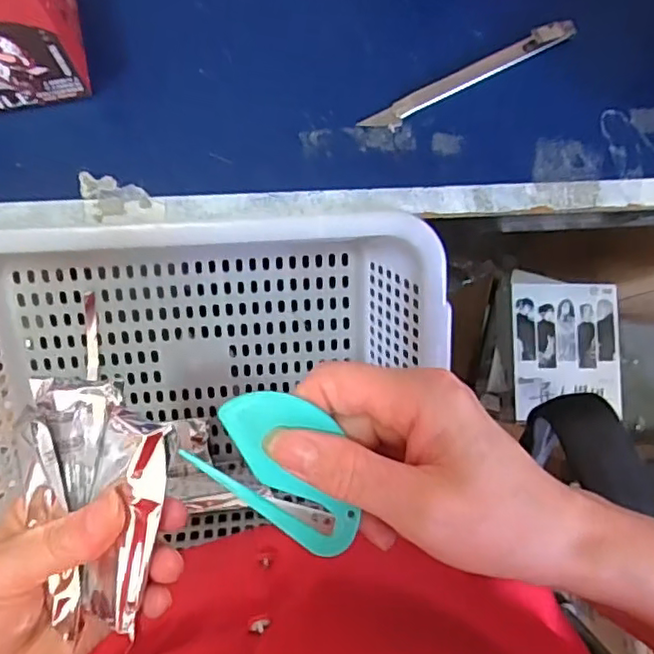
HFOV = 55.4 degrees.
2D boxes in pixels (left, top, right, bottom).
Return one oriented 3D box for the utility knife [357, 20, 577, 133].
[{"bbox_3d":[0.091,-0.159,0.392,0.148,0.007,0.014,-29,87,-7],"label":"utility knife"}]

